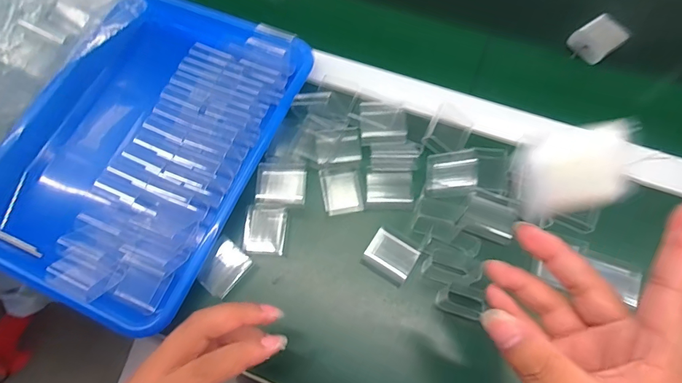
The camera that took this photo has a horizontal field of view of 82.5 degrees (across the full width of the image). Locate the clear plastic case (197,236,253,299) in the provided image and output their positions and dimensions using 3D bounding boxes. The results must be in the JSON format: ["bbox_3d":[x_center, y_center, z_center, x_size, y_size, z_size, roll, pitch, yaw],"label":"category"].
[{"bbox_3d":[-0.107,0.072,0.360,0.030,0.027,0.046,26,71,12],"label":"clear plastic case"}]

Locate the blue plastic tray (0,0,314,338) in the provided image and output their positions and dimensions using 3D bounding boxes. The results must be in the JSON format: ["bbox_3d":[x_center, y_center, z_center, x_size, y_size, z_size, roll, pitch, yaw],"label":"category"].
[{"bbox_3d":[-0.200,-0.051,0.399,0.246,0.063,0.324,22,70,10],"label":"blue plastic tray"}]

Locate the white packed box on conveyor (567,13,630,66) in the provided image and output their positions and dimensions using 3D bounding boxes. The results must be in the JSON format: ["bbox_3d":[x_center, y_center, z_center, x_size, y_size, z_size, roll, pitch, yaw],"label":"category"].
[{"bbox_3d":[0.292,-0.174,0.443,0.061,0.019,0.043,-37,72,-13],"label":"white packed box on conveyor"}]

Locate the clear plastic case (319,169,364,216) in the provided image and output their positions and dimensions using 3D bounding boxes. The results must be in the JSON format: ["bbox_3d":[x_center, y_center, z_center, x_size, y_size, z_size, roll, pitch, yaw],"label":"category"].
[{"bbox_3d":[0.001,-0.001,0.382,0.037,0.014,0.043,-10,68,-2],"label":"clear plastic case"}]

